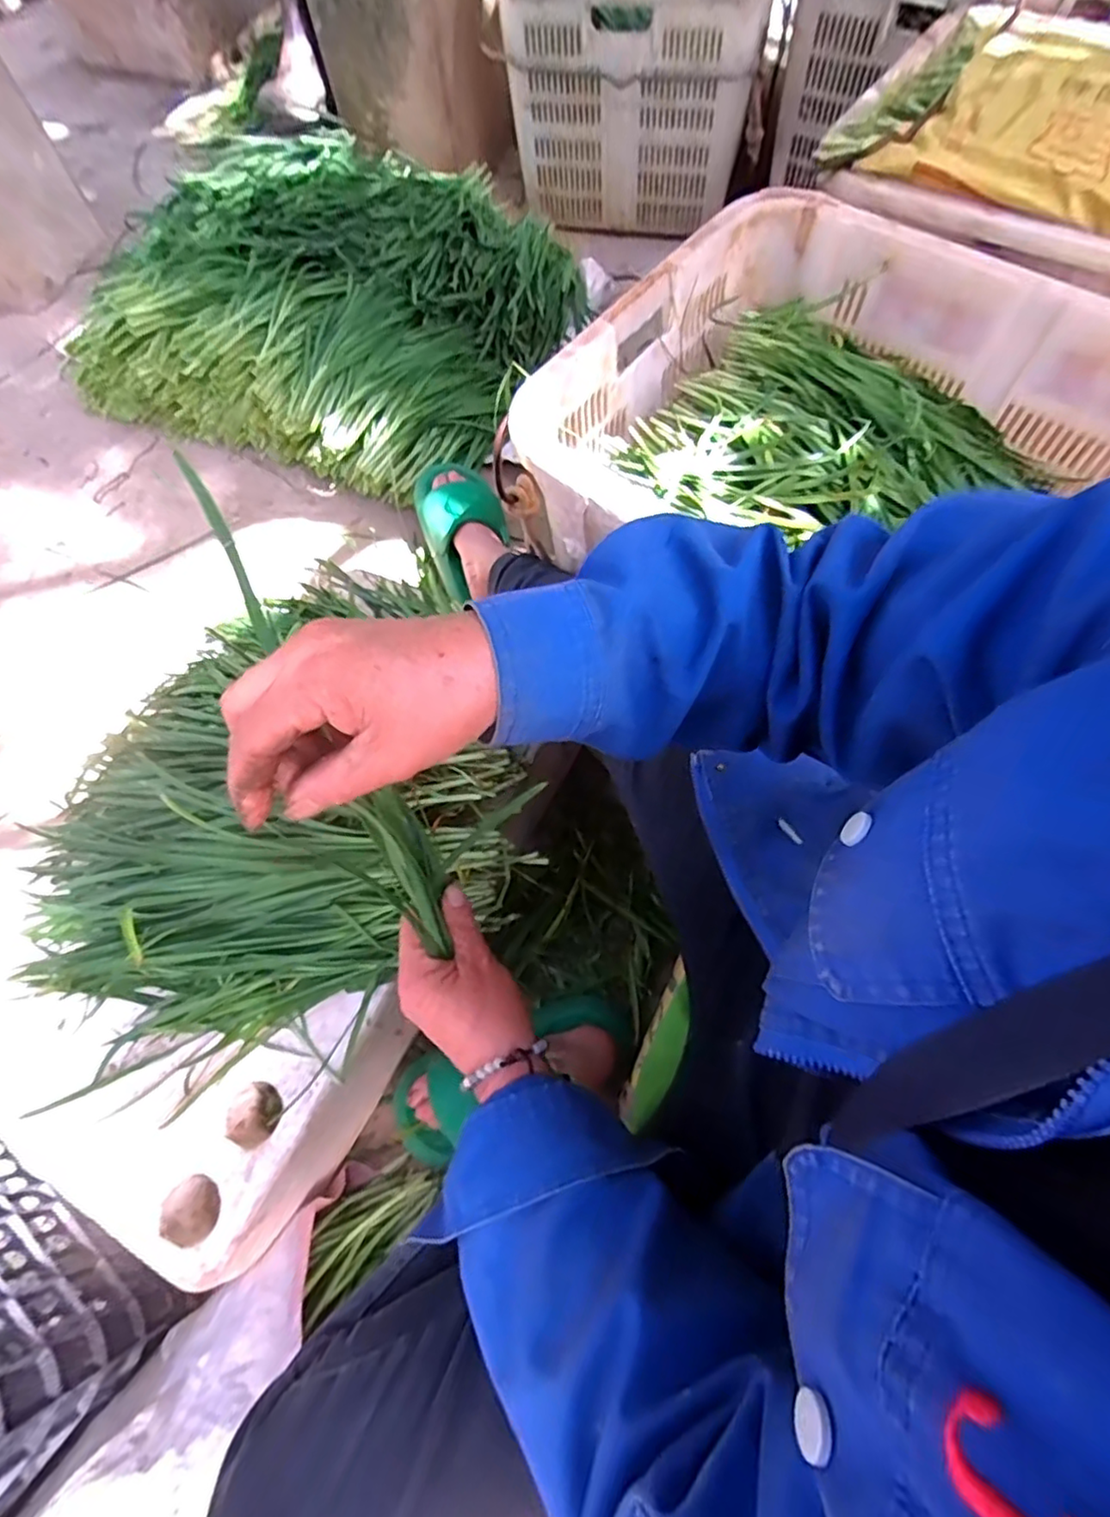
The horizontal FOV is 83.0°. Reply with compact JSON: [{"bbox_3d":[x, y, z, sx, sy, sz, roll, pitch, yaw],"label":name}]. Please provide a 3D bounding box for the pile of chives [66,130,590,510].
[{"bbox_3d":[-0.363,-0.818,1.082,0.732,0.212,0.668,21,69,11],"label":"pile of chives"}]

